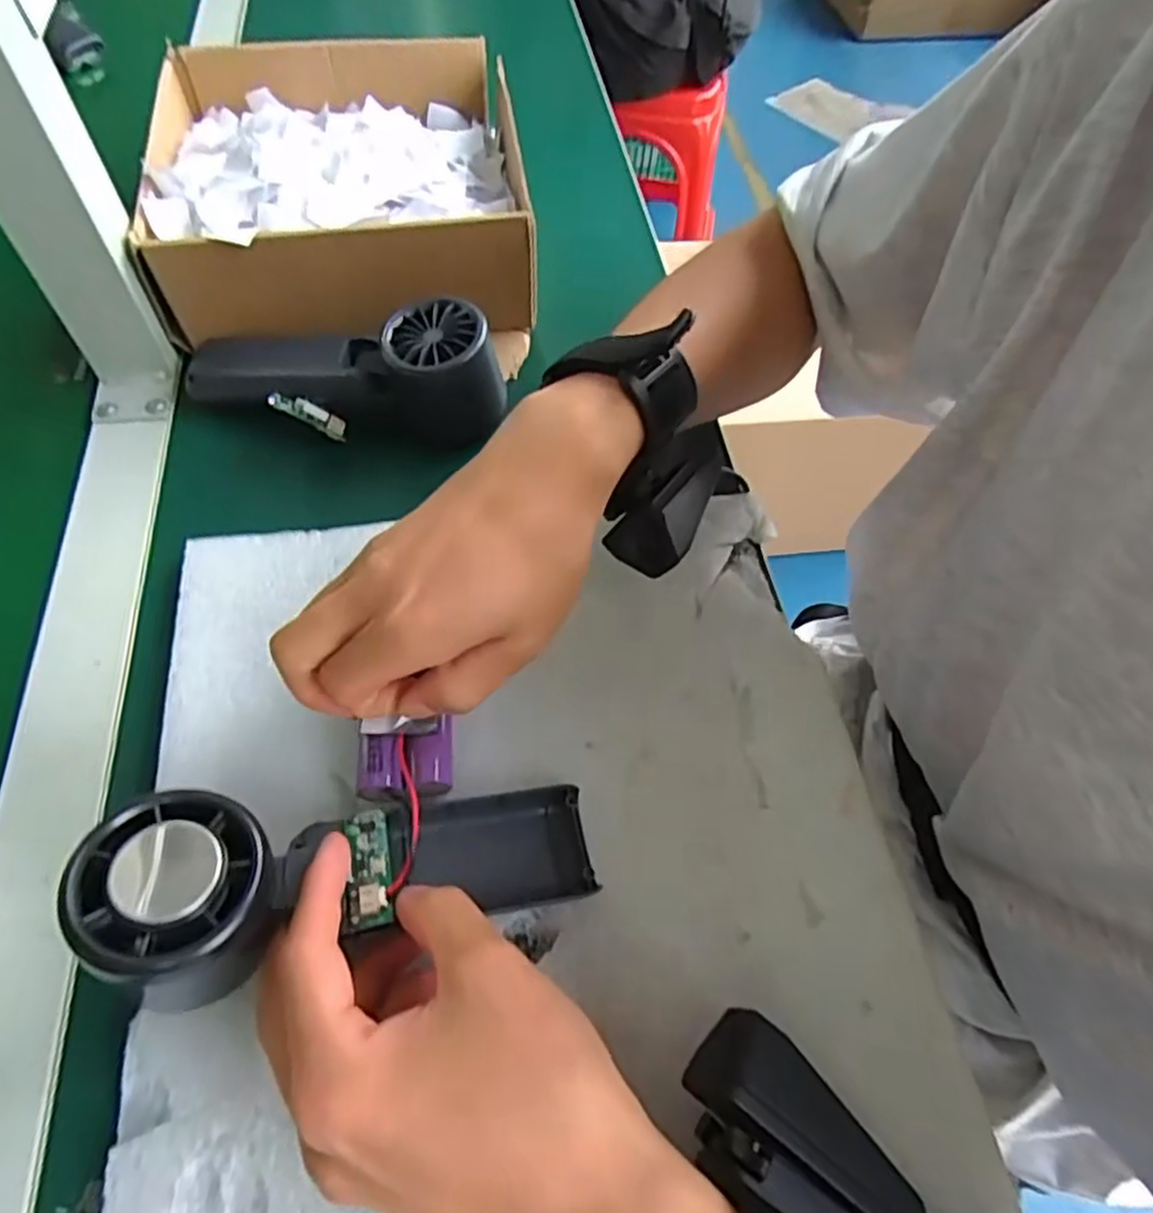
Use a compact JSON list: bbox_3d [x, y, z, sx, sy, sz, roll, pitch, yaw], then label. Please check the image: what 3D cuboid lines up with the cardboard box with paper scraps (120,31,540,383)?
[{"bbox_3d":[-0.139,-0.251,0.448,0.202,0.077,0.230,-6,59,-8],"label":"cardboard box with paper scraps"}]

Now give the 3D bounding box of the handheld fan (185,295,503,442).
[{"bbox_3d":[-0.125,-0.124,0.381,0.168,0.057,0.059,8,58,1],"label":"handheld fan"}]

